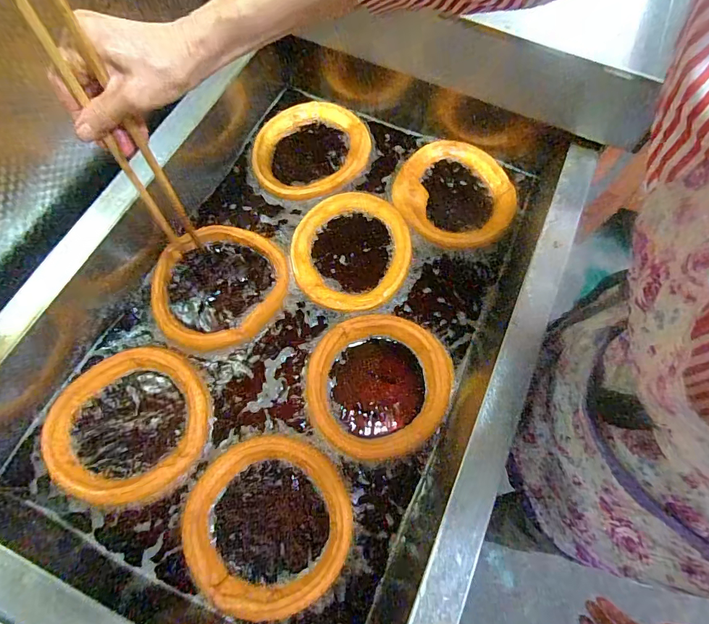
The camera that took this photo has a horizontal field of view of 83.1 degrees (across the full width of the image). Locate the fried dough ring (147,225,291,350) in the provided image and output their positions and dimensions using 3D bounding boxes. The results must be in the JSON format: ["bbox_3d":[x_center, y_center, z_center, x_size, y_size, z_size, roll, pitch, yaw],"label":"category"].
[{"bbox_3d":[-0.188,-0.040,0.567,0.181,0.021,0.181,0,69,0],"label":"fried dough ring"}]

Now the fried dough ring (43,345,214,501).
[{"bbox_3d":[-0.283,0.138,0.494,0.197,0.026,0.179,-21,71,-8],"label":"fried dough ring"}]

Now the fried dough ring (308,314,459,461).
[{"bbox_3d":[0.035,0.092,0.520,0.189,0.018,0.176,0,69,0],"label":"fried dough ring"}]

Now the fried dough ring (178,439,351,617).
[{"bbox_3d":[-0.101,0.239,0.461,0.192,0.019,0.179,0,69,0],"label":"fried dough ring"}]

